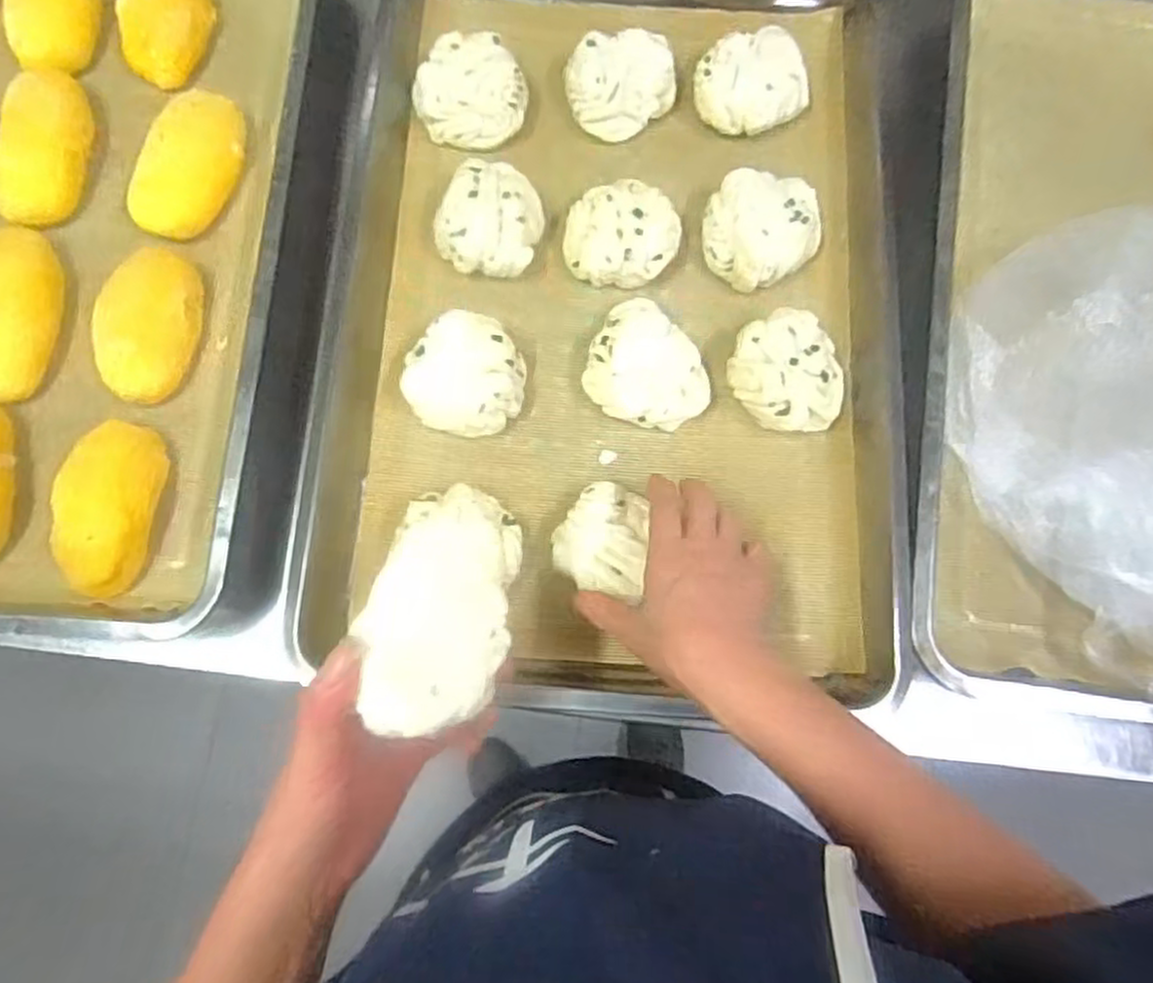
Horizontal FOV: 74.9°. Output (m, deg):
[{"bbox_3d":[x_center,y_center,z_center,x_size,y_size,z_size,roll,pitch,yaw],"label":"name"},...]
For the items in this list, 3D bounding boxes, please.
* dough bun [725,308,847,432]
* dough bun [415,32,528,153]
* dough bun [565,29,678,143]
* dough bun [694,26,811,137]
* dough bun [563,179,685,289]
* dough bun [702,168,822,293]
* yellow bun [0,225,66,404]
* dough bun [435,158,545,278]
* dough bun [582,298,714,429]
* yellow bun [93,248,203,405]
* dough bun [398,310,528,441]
[{"bbox_3d":[0.149,-0.084,0.537,0.075,0.044,0.081,0,77,-1],"label":"dough bun"},{"bbox_3d":[-0.082,-0.314,0.588,0.084,0.031,0.076,6,77,0],"label":"dough bun"},{"bbox_3d":[0.036,-0.325,0.593,0.080,0.037,0.073,0,77,-1],"label":"dough bun"},{"bbox_3d":[0.141,-0.325,0.594,0.088,0.040,0.075,-14,78,-5],"label":"dough bun"},{"bbox_3d":[0.035,-0.193,0.568,0.088,0.046,0.076,-12,77,-4],"label":"dough bun"},{"bbox_3d":[0.138,-0.197,0.560,0.077,0.035,0.078,0,77,-1],"label":"dough bun"},{"bbox_3d":[-0.410,-0.133,0.550,0.060,0.038,0.138,-2,77,-2],"label":"yellow bun"},{"bbox_3d":[-0.061,-0.206,0.559,0.071,0.041,0.084,18,77,3],"label":"dough bun"},{"bbox_3d":[0.049,-0.086,0.542,0.081,0.041,0.095,-38,81,-9],"label":"dough bun"},{"bbox_3d":[-0.304,-0.121,0.542,0.082,0.047,0.122,-1,77,-2],"label":"yellow bun"},{"bbox_3d":[-0.079,-0.081,0.539,0.082,0.047,0.078,0,77,-1],"label":"dough bun"}]

